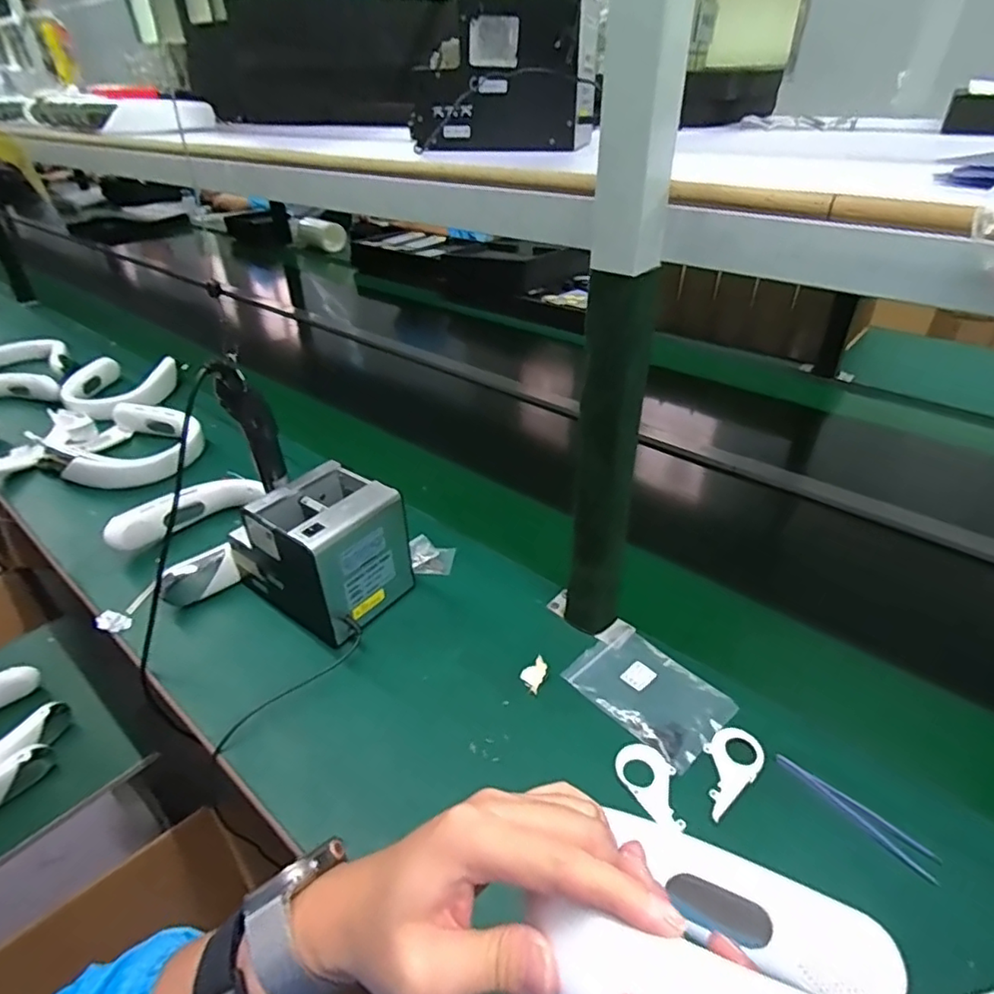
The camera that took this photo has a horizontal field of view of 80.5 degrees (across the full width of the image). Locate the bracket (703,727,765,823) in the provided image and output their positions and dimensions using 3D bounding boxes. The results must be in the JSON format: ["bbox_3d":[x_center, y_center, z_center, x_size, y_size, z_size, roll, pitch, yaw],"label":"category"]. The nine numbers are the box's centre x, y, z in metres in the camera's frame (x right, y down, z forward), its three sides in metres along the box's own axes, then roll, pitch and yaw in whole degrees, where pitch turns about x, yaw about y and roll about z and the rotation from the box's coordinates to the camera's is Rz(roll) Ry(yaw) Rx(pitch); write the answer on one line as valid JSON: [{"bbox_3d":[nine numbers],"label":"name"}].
[{"bbox_3d":[0.206,0.244,0.532,0.090,0.004,0.047,-26,43,-30],"label":"bracket"}]

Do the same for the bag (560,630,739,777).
[{"bbox_3d":[0.155,0.196,0.602,0.102,0.004,0.148,-28,44,-32],"label":"bag"}]

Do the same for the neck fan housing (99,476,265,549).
[{"bbox_3d":[-0.440,0.015,0.836,0.028,0.068,0.208,27,45,34],"label":"neck fan housing"}]

